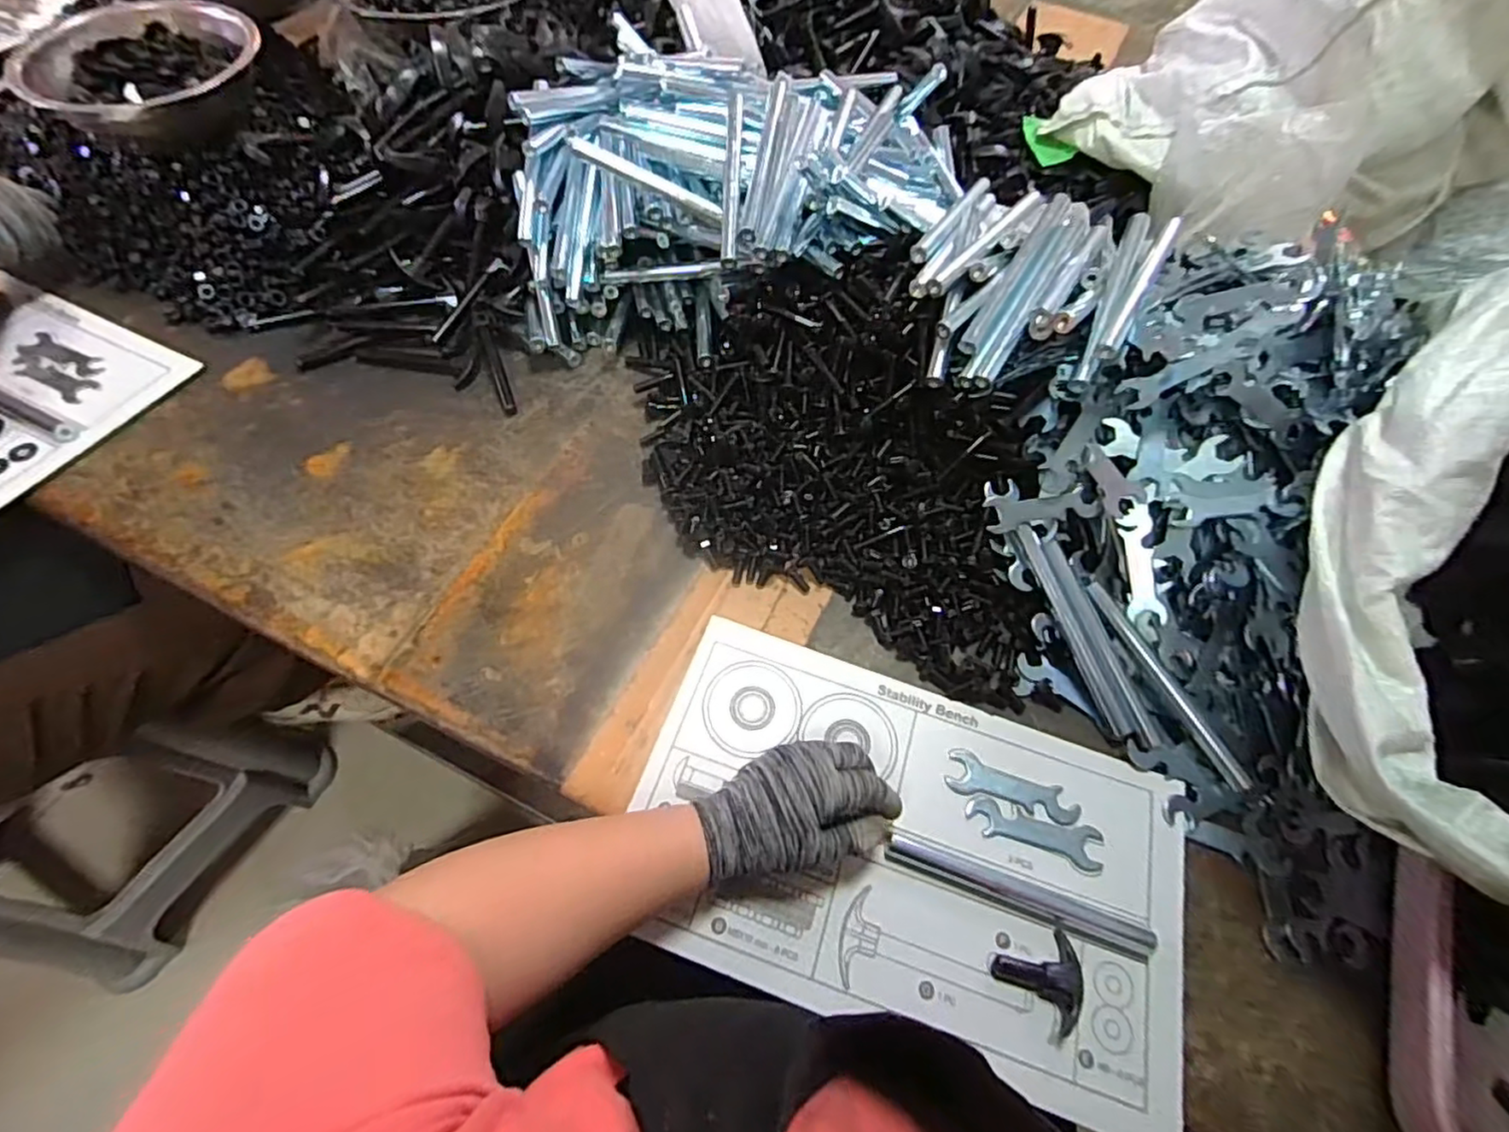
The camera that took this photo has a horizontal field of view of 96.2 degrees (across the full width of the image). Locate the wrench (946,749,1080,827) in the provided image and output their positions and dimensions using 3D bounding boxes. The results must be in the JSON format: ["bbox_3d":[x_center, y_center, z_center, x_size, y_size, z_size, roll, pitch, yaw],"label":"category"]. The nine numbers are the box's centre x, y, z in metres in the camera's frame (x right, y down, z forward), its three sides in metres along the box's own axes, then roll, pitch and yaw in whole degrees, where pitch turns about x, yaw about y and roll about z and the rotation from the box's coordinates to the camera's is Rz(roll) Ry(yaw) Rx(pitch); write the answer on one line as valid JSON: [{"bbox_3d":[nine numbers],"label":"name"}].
[{"bbox_3d":[0.185,0.158,0.483,0.093,0.004,0.030,16,59,6],"label":"wrench"}]

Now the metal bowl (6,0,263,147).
[{"bbox_3d":[-0.607,-0.503,0.685,0.197,0.060,0.197,2,59,-3],"label":"metal bowl"}]

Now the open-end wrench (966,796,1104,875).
[{"bbox_3d":[0.195,0.186,0.470,0.094,0.004,0.029,15,59,5],"label":"open-end wrench"}]

